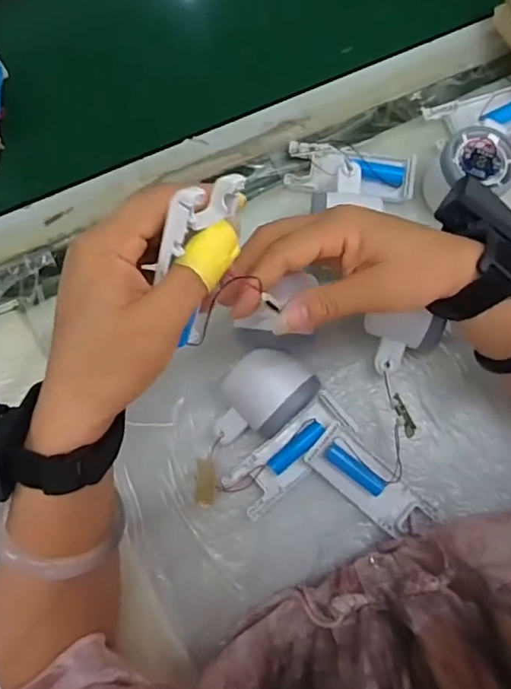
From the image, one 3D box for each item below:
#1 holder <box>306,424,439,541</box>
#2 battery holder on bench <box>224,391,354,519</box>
[{"bbox_3d":[0.087,0.105,0.406,0.099,0.015,0.037,41,82,9],"label":"holder"},{"bbox_3d":[0.027,0.082,0.415,0.104,0.017,0.038,-40,80,-7],"label":"battery holder on bench"}]

